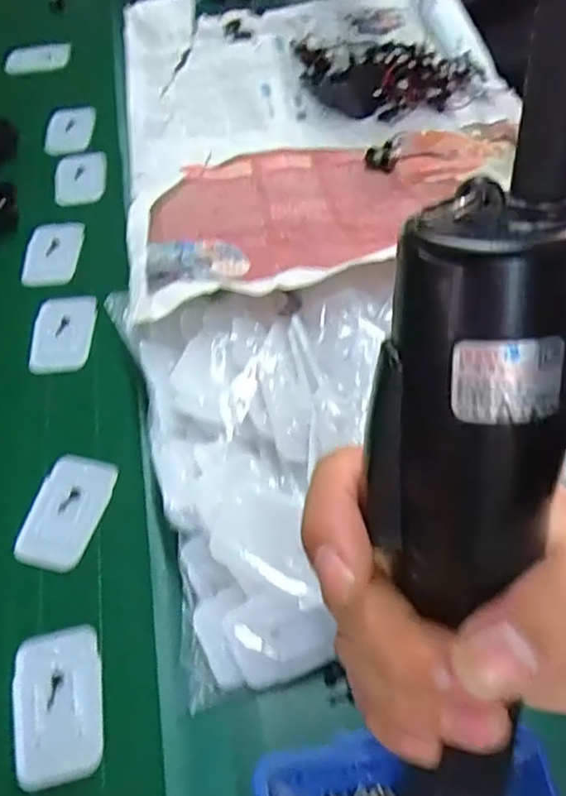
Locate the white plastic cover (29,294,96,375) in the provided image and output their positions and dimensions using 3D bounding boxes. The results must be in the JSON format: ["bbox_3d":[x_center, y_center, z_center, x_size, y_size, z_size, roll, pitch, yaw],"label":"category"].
[{"bbox_3d":[-0.166,-0.049,0.482,0.046,0.006,0.070,-2,52,2],"label":"white plastic cover"}]

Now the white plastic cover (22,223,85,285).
[{"bbox_3d":[-0.194,-0.121,0.537,0.049,0.010,0.068,-1,52,3],"label":"white plastic cover"}]

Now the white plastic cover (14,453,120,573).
[{"bbox_3d":[-0.135,0.070,0.399,0.045,0.005,0.072,12,54,13],"label":"white plastic cover"}]

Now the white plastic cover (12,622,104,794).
[{"bbox_3d":[-0.117,0.159,0.332,0.043,0.004,0.072,-12,53,-6],"label":"white plastic cover"}]

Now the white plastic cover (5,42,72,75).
[{"bbox_3d":[-0.285,-0.394,0.742,0.075,0.016,0.040,-4,52,0],"label":"white plastic cover"}]

